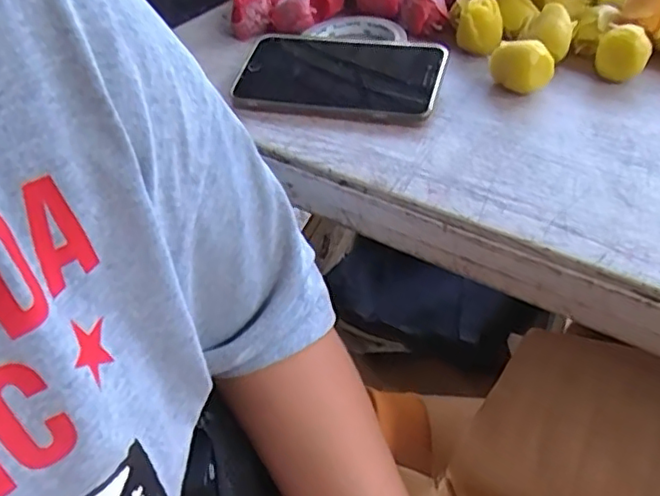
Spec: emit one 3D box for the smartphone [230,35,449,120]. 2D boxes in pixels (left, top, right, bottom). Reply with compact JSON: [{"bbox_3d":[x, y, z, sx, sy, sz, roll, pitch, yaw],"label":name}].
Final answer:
[{"bbox_3d":[0.007,-0.132,0.467,0.154,0.011,0.082,9,60,17],"label":"smartphone"}]

